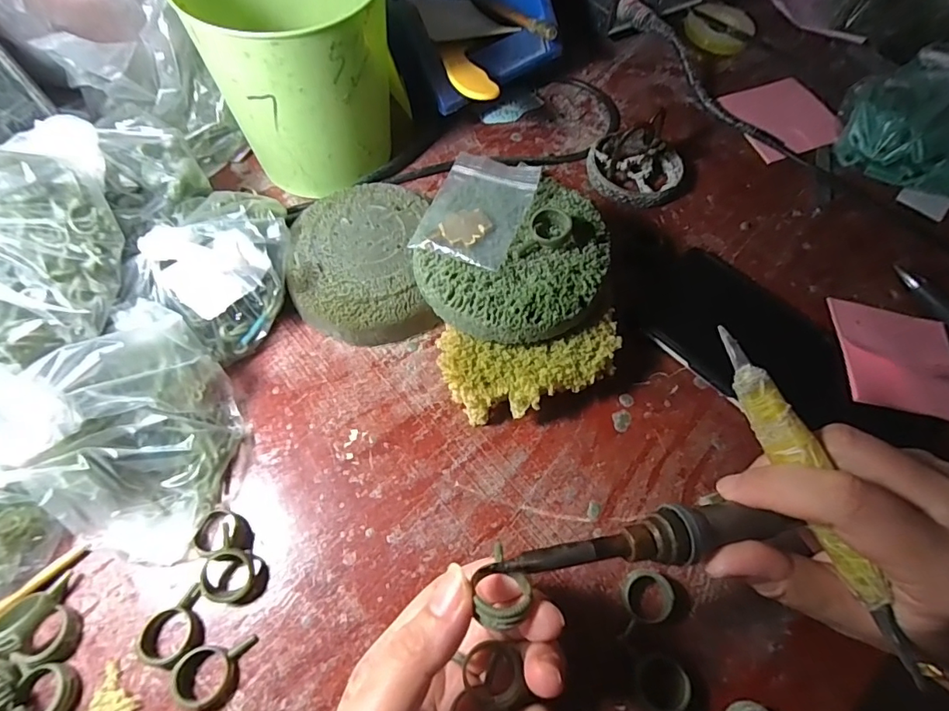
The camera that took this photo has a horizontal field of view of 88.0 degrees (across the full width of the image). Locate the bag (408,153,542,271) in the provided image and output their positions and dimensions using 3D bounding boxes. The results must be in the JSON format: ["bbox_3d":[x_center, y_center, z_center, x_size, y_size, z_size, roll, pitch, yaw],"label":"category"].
[{"bbox_3d":[0.002,-0.080,0.264,0.050,0.013,0.068,21,65,8],"label":"bag"}]

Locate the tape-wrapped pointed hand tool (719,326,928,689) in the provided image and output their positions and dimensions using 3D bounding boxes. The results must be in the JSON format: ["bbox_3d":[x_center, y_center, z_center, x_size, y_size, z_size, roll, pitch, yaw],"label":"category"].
[{"bbox_3d":[0.134,0.055,0.192,0.011,0.014,0.144,-25,83,-13],"label":"tape-wrapped pointed hand tool"}]

